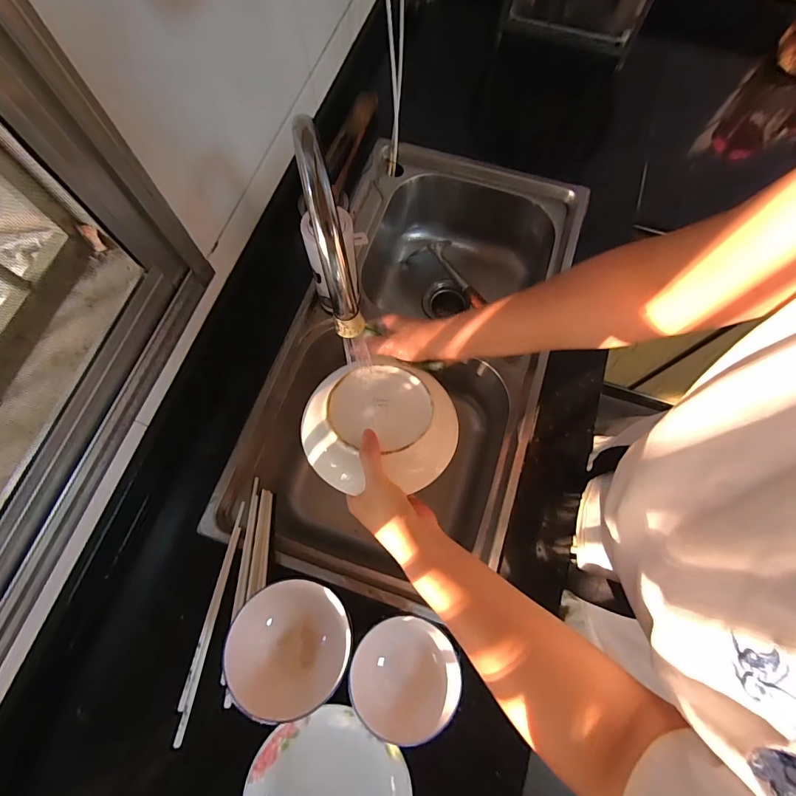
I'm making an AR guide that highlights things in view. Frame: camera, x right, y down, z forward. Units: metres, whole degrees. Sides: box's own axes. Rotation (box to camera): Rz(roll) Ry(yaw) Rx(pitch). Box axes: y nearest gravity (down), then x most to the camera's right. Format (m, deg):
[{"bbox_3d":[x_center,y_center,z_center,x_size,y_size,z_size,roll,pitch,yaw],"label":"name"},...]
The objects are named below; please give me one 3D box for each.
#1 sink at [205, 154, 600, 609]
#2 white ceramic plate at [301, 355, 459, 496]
[{"bbox_3d":[0.033,-0.060,0.761,0.392,0.246,0.731,20,73,6],"label":"sink"},{"bbox_3d":[-0.021,0.034,0.467,0.169,0.053,0.143,-11,57,-11],"label":"white ceramic plate"}]

